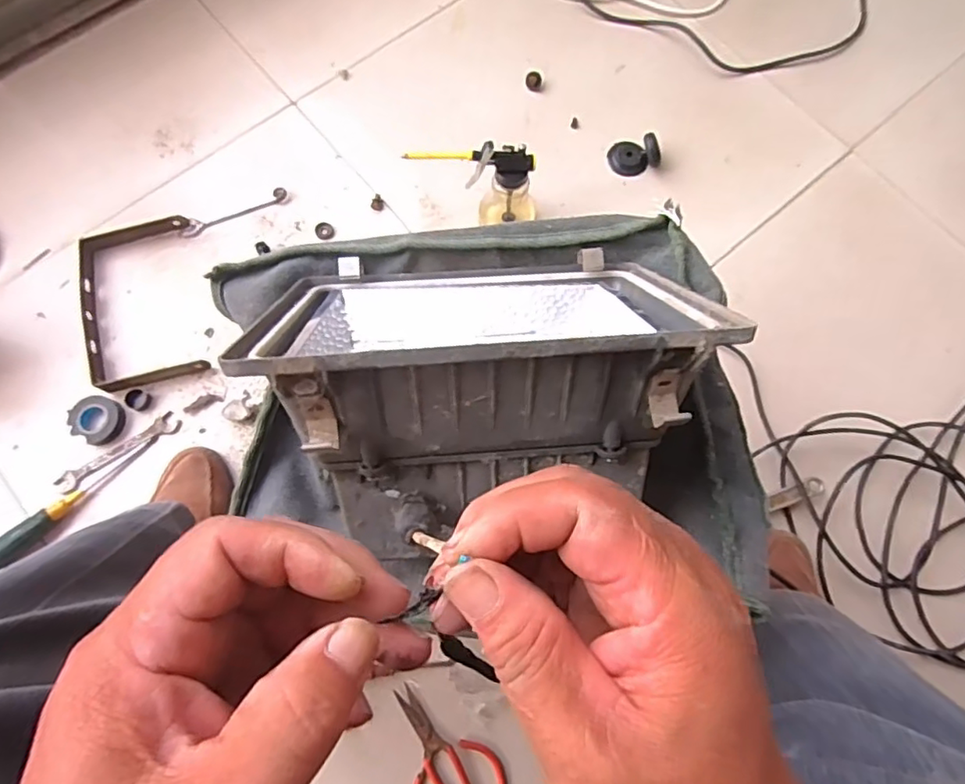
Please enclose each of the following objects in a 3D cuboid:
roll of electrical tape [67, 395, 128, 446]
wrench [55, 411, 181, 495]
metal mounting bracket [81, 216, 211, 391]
[{"bbox_3d":[-0.481,0.034,0.731,0.063,0.024,0.057,22,75,4],"label":"roll of electrical tape"},{"bbox_3d":[-0.453,0.075,0.726,0.160,0.008,0.027,-33,78,-8],"label":"wrench"},{"bbox_3d":[-0.448,-0.118,0.771,0.150,0.033,0.224,-9,75,-5],"label":"metal mounting bracket"}]

